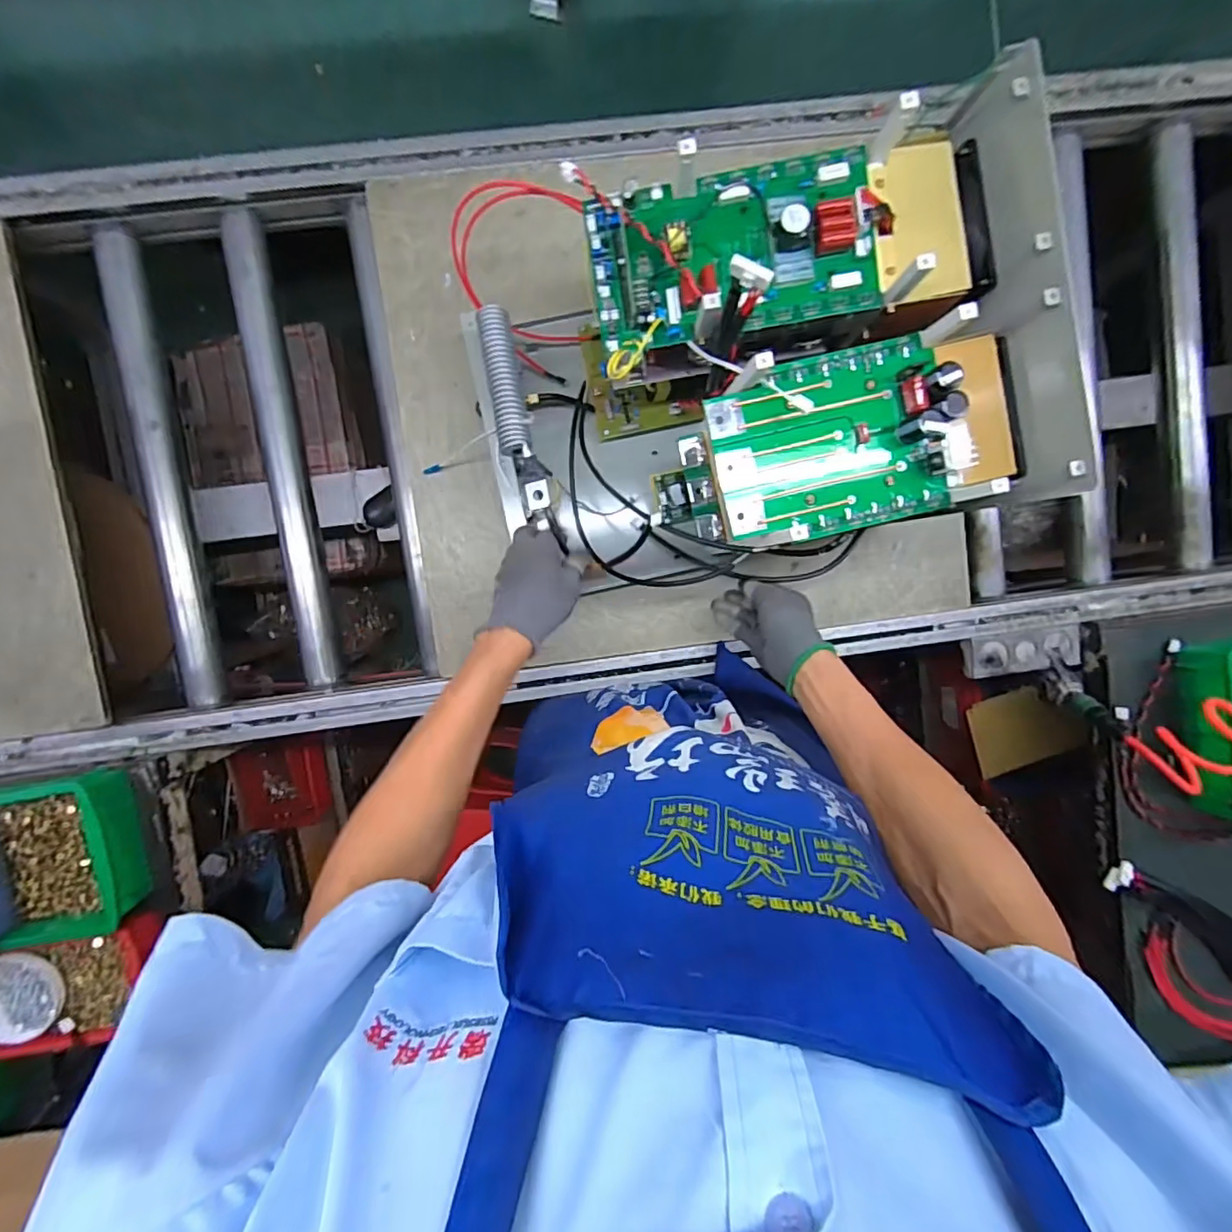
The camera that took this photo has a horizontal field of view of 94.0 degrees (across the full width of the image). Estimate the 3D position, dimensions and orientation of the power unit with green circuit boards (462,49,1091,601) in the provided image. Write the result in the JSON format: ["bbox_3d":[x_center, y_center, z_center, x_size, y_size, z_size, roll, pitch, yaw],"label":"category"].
[{"bbox_3d":[0.102,-0.210,0.558,0.453,0.297,0.306,-13,95,-1],"label":"power unit with green circuit boards"}]

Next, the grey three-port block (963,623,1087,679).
[{"bbox_3d":[0.550,0.049,0.778,0.156,0.024,0.057,-9,95,-2],"label":"grey three-port block"}]

